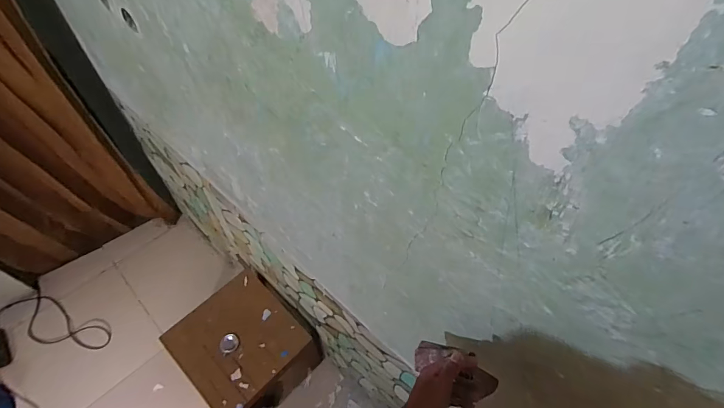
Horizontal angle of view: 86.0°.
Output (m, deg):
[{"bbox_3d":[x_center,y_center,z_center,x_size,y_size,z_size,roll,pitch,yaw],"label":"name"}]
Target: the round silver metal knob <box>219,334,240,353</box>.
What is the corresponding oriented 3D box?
[{"bbox_3d":[-0.546,0.571,1.591,0.073,0.027,0.075,21,58,9],"label":"round silver metal knob"}]

